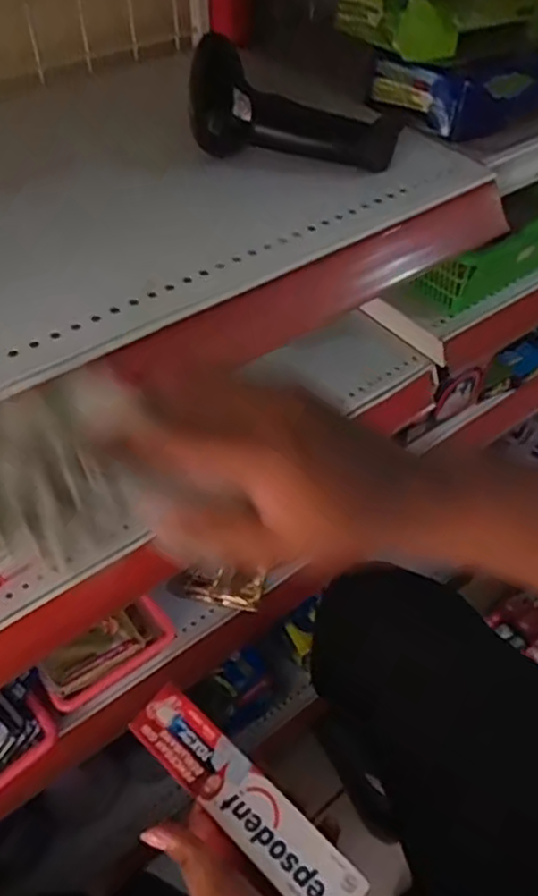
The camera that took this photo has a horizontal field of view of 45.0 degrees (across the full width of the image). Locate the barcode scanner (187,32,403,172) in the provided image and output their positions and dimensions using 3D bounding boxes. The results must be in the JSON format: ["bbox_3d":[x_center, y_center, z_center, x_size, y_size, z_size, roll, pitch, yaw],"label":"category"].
[{"bbox_3d":[0.017,-0.250,0.482,0.156,0.059,0.067,11,50,8],"label":"barcode scanner"}]

